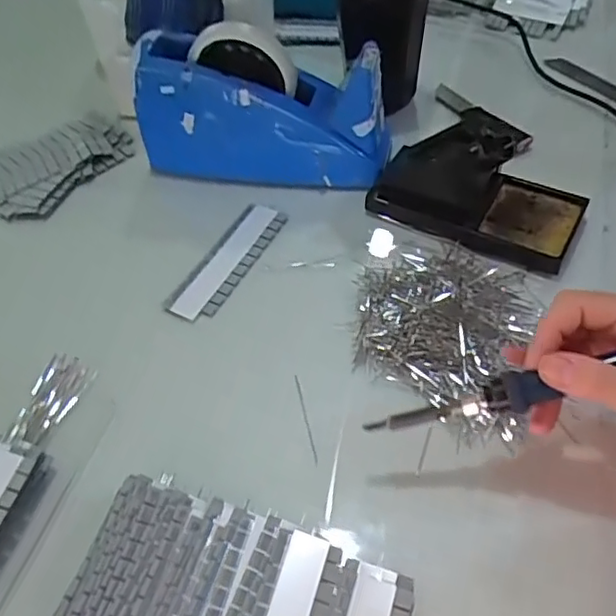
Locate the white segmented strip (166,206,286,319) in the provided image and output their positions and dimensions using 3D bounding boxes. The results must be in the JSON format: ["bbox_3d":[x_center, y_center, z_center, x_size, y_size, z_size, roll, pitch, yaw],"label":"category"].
[{"bbox_3d":[-0.062,-0.039,0.494,0.036,0.005,0.122,24,59,21],"label":"white segmented strip"}]

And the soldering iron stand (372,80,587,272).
[{"bbox_3d":[0.129,-0.100,0.476,0.158,0.069,0.076,20,57,19],"label":"soldering iron stand"}]

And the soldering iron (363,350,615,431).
[{"bbox_3d":[0.137,0.037,0.328,0.217,0.014,0.021,-16,52,13],"label":"soldering iron"}]

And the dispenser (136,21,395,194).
[{"bbox_3d":[-0.038,-0.168,0.524,0.209,0.111,0.066,7,54,10],"label":"dispenser"}]

